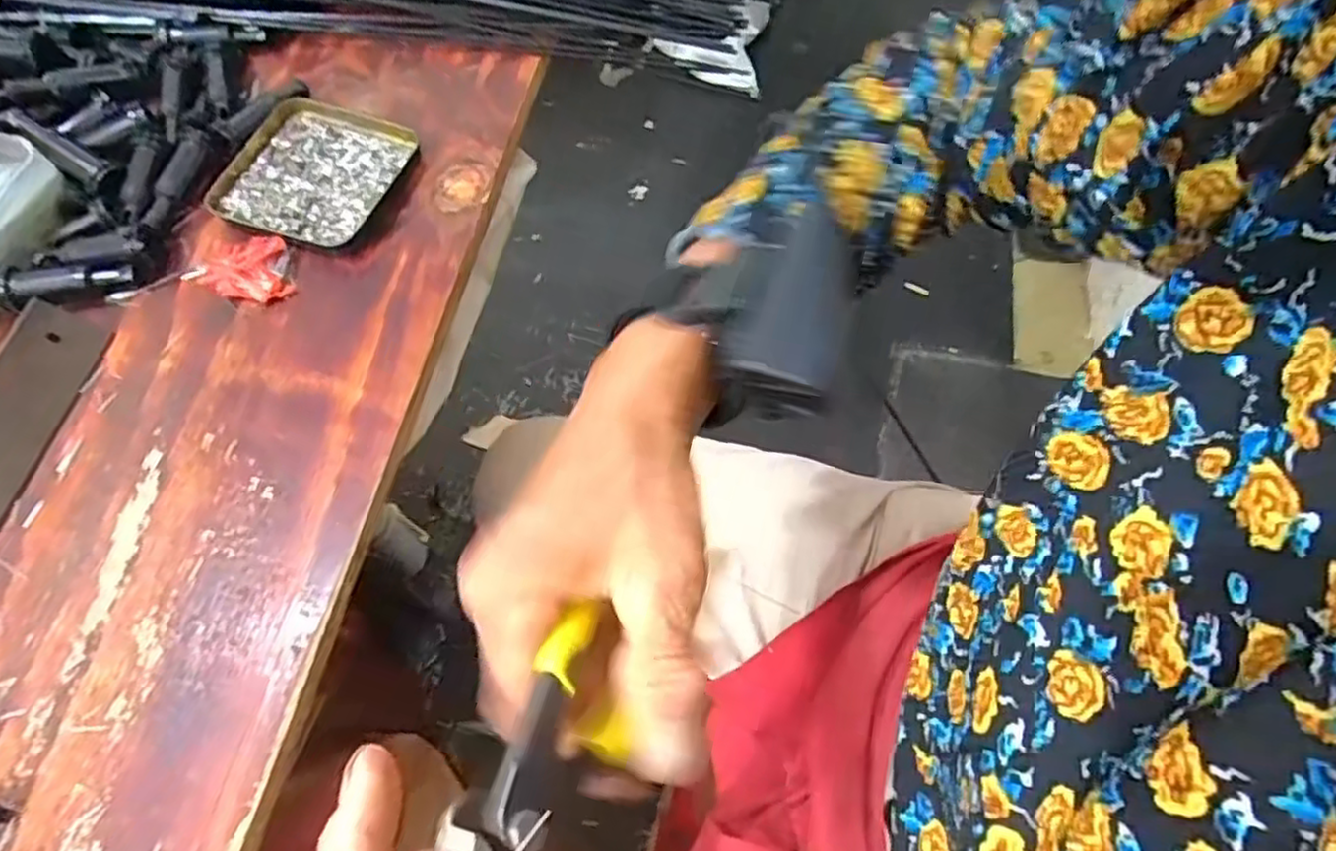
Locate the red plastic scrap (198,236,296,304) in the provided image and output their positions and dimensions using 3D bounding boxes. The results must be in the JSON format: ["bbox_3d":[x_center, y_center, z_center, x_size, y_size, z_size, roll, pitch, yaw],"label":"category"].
[{"bbox_3d":[-0.236,-0.086,0.387,0.047,0.009,0.039,-11,65,-5],"label":"red plastic scrap"}]

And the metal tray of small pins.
[{"bbox_3d":[-0.213,-0.152,0.415,0.093,0.013,0.097,18,66,8],"label":"metal tray of small pins"}]

